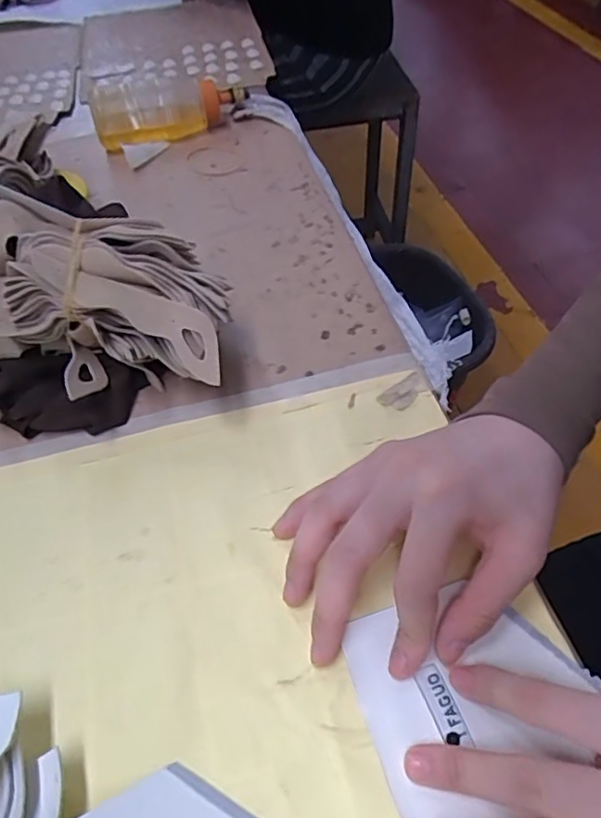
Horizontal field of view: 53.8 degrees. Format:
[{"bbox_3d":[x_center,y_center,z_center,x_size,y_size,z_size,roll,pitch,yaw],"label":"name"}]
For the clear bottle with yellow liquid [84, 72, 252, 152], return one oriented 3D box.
[{"bbox_3d":[-0.121,-0.282,0.551,0.142,0.051,0.045,-21,53,-13],"label":"clear bottle with yellow liquid"}]

